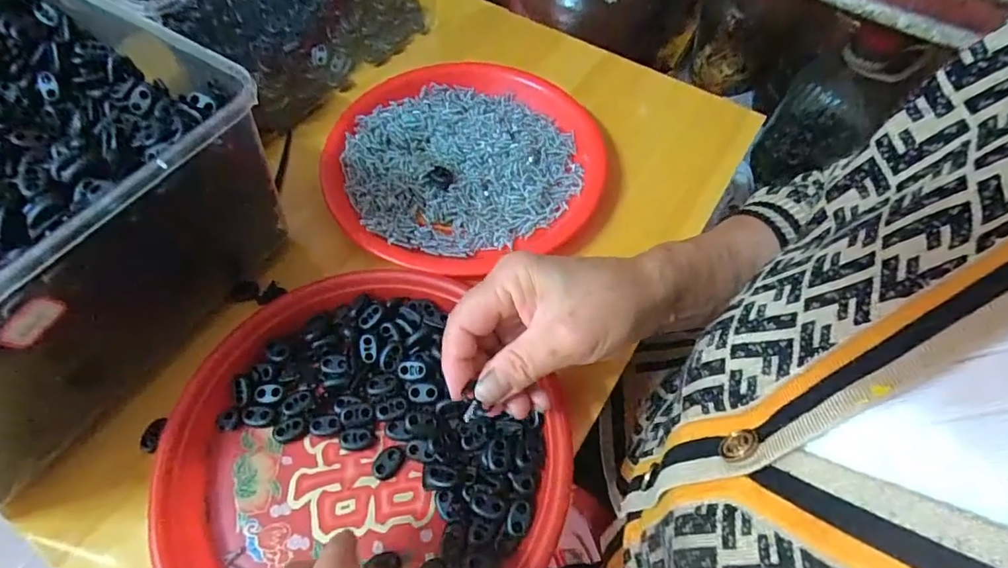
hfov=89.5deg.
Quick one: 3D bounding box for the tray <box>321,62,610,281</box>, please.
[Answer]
[{"bbox_3d":[-0.037,-0.109,0.429,0.220,0.025,0.214,-28,65,-14],"label":"tray"}]

